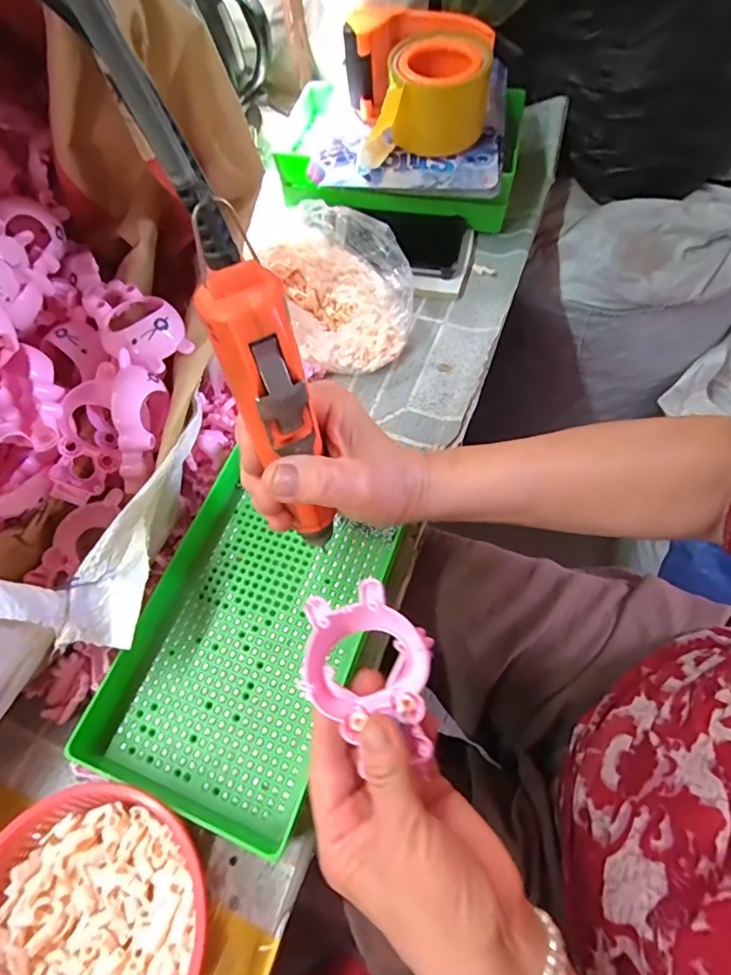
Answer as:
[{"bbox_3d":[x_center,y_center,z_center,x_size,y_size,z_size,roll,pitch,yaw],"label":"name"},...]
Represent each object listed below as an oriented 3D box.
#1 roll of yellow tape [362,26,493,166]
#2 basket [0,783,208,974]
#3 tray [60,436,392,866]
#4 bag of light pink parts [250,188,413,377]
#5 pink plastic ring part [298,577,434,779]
[{"bbox_3d":[0.056,-0.335,0.440,0.096,0.067,0.096,13,65,10],"label":"roll of yellow tape"},{"bbox_3d":[-0.153,0.239,0.271,0.135,0.037,0.132,-1,64,3],"label":"basket"},{"bbox_3d":[-0.084,0.100,0.341,0.149,0.040,0.211,18,66,12],"label":"tray"},{"bbox_3d":[-0.038,-0.177,0.457,0.159,0.076,0.135,18,66,12],"label":"bag of light pink parts"},{"bbox_3d":[0.001,0.090,0.261,0.064,0.026,0.083,1,90,-1],"label":"pink plastic ring part"}]

